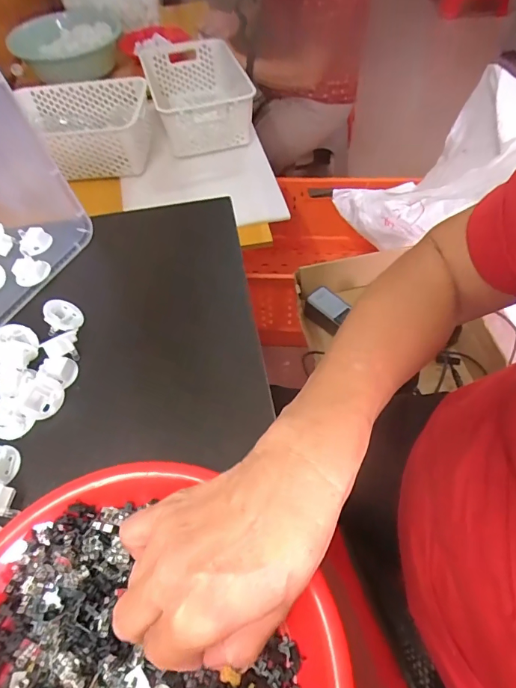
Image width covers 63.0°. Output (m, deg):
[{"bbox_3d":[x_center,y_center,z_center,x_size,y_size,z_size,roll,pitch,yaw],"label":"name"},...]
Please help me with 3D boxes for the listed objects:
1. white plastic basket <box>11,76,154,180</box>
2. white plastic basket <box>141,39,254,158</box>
[{"bbox_3d":[-0.386,-0.468,0.919,0.302,0.105,0.205,-3,56,0],"label":"white plastic basket"},{"bbox_3d":[-0.139,-0.599,1.017,0.229,0.115,0.324,-15,57,-8],"label":"white plastic basket"}]

